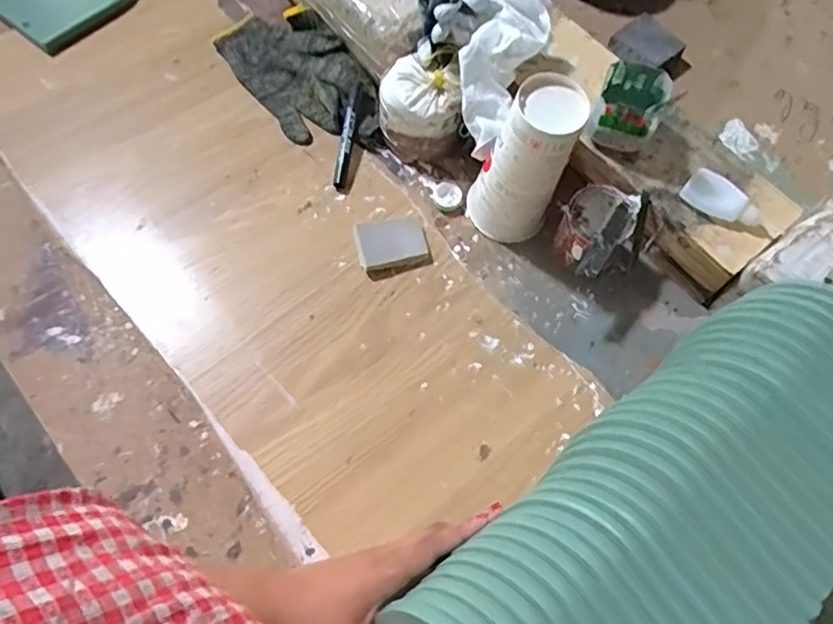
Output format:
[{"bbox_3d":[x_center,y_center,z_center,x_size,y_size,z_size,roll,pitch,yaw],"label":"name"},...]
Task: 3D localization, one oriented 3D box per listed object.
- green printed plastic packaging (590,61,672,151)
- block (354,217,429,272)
[{"bbox_3d":[0.203,-0.194,0.587,0.063,0.051,0.071,22,67,7],"label":"green printed plastic packaging"},{"bbox_3d":[-0.025,-0.070,0.620,0.069,0.012,0.052,-12,68,-7],"label":"block"}]

